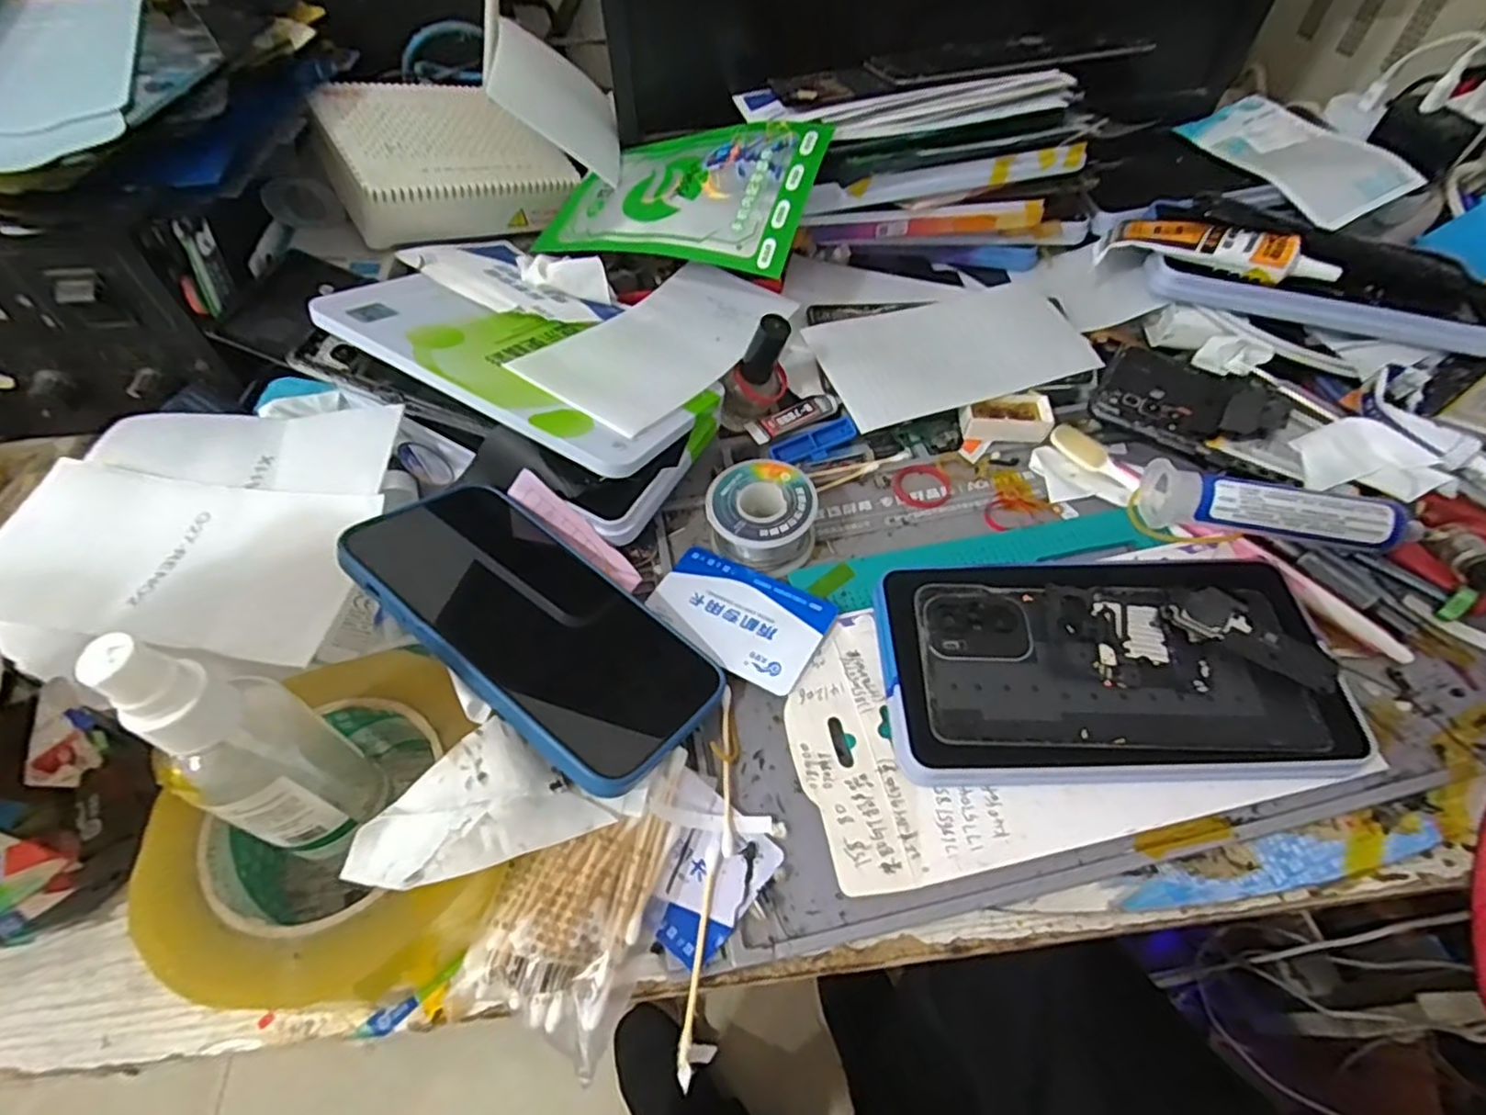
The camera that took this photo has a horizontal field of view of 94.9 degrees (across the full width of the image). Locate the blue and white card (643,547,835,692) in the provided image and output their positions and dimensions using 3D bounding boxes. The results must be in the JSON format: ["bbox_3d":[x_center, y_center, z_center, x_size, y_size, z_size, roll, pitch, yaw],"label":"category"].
[{"bbox_3d":[-0.003,0.028,0.325,0.084,0.004,0.055,22,57,22],"label":"blue and white card"}]

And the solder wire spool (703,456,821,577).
[{"bbox_3d":[0.010,-0.019,0.346,0.053,0.032,0.051,0,54,0],"label":"solder wire spool"}]

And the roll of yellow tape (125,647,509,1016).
[{"bbox_3d":[-0.149,0.104,0.256,0.114,0.049,0.112,0,54,0],"label":"roll of yellow tape"}]

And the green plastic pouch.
[{"bbox_3d":[-0.038,-0.217,0.405,0.164,0.015,0.096,15,75,25],"label":"green plastic pouch"}]

